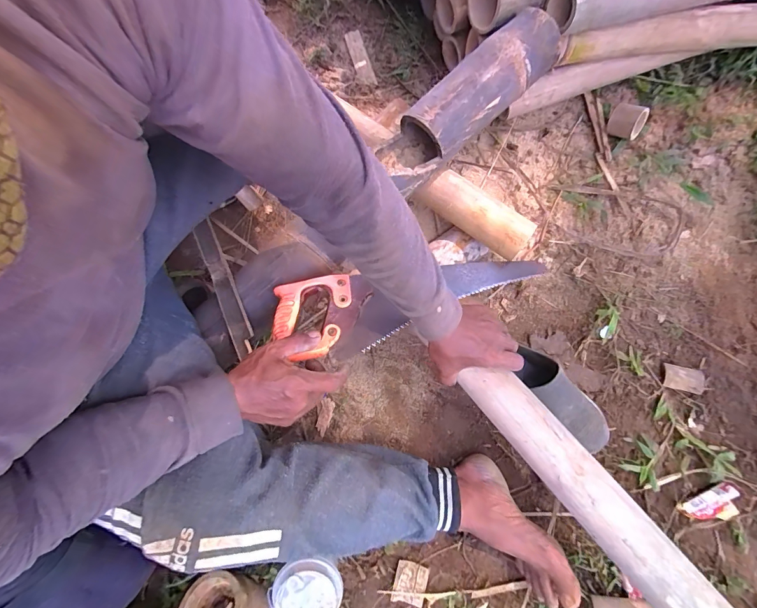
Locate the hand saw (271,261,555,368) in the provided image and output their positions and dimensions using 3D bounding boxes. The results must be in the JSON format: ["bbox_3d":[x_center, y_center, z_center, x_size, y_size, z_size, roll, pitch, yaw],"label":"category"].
[{"bbox_3d":[0.062,-0.015,0.531,0.422,0.027,0.119,-14,77,-19],"label":"hand saw"}]

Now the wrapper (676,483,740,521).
[{"bbox_3d":[0.532,0.328,0.577,0.094,0.014,0.051,-19,77,-6],"label":"wrapper"}]

